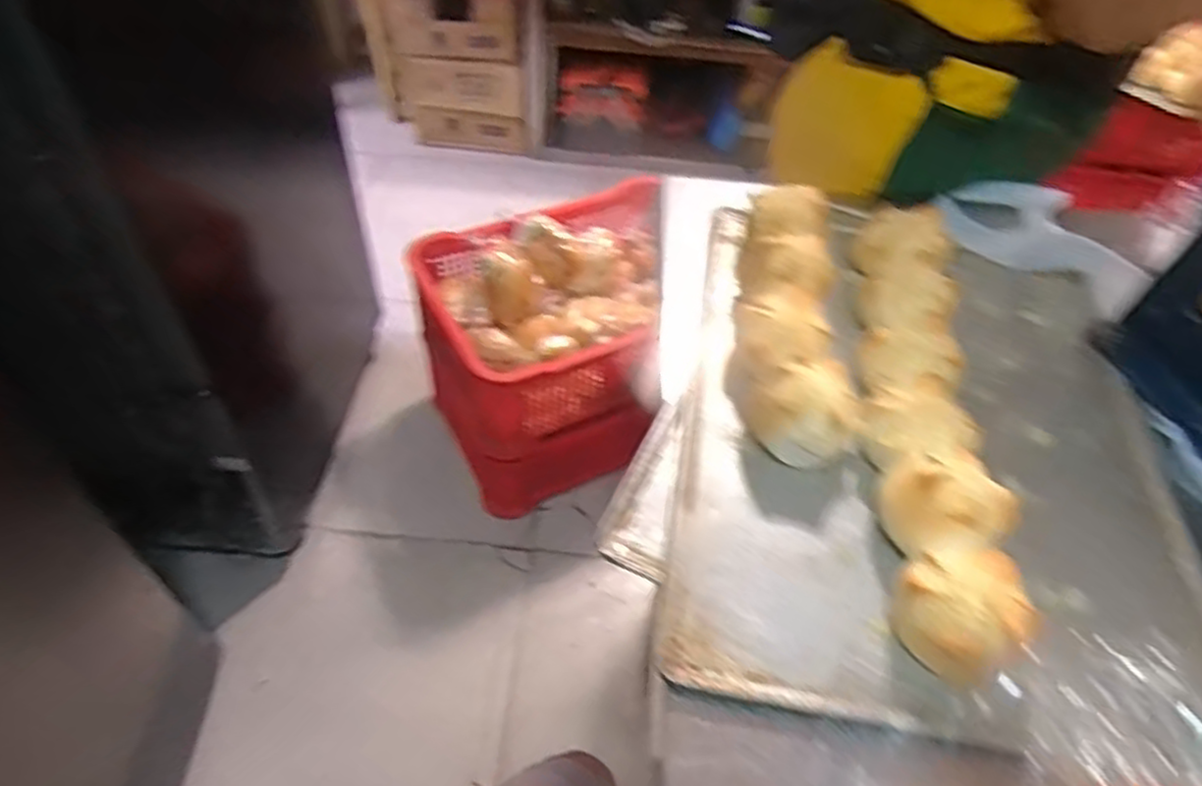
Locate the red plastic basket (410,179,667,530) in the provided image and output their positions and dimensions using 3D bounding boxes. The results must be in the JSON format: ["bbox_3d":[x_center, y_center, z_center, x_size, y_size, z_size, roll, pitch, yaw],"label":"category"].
[{"bbox_3d":[-0.071,-0.087,1.306,0.424,0.327,0.335,-21,53,-21],"label":"red plastic basket"}]

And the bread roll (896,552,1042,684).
[{"bbox_3d":[0.203,0.124,0.422,0.069,0.049,0.068,-25,54,-24],"label":"bread roll"}]

